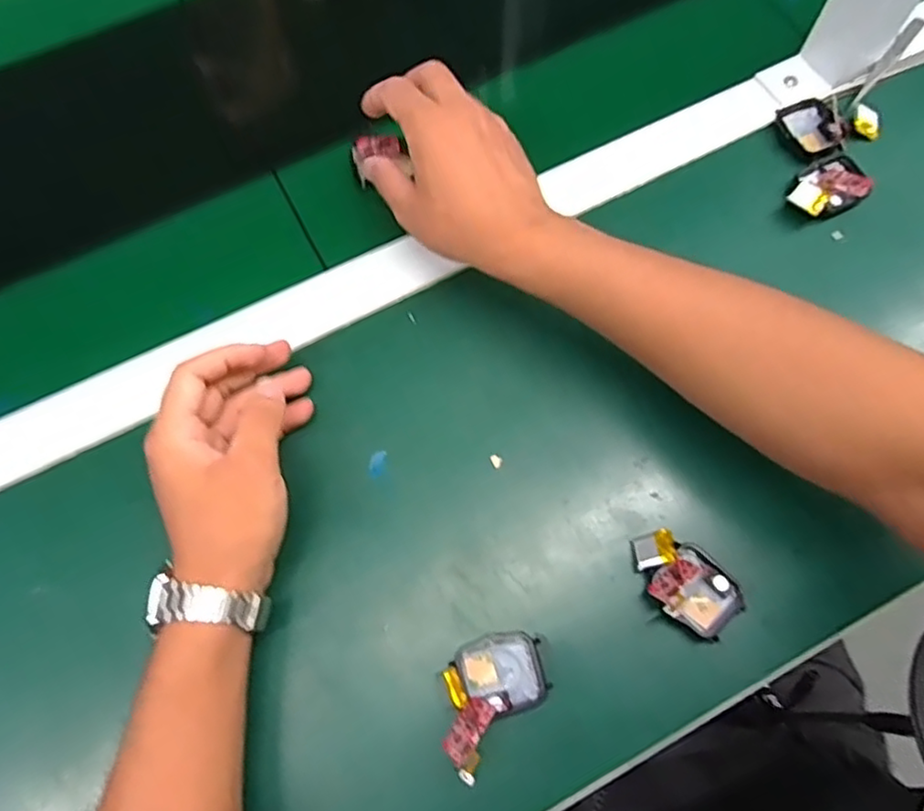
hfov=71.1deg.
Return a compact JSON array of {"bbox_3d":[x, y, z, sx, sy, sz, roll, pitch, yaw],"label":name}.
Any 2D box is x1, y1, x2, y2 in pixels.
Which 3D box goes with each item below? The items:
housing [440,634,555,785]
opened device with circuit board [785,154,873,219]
[{"bbox_3d":[0.013,0.147,0.334,0.066,0.020,0.046,-39,74,-11],"label":"housing"},{"bbox_3d":[0.247,-0.149,0.438,0.056,0.015,0.039,-22,71,-6],"label":"opened device with circuit board"}]

